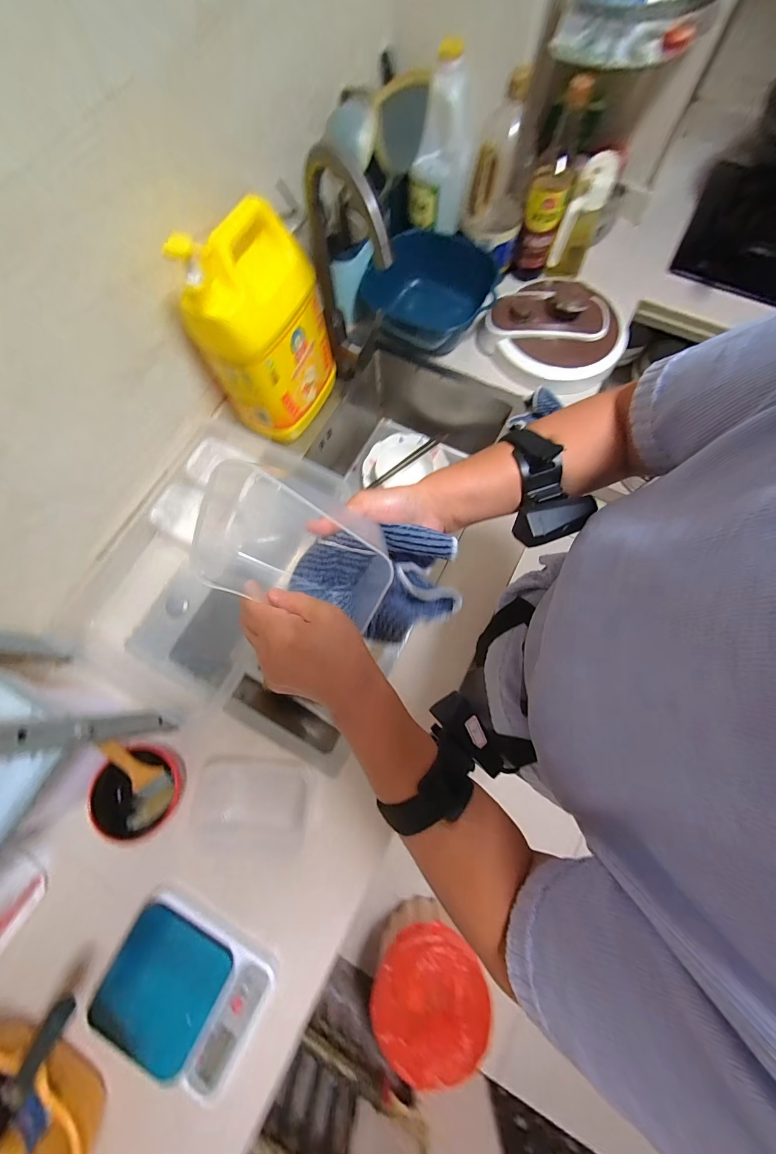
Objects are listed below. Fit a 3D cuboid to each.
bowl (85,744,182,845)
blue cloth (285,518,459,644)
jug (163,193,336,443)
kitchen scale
[{"bbox_3d":[-0.336,0.288,0.514,0.099,0.066,0.112,7,74,4],"label":"bowl"},{"bbox_3d":[-0.012,0.006,0.332,0.143,0.048,0.091,7,74,4],"label":"blue cloth"},{"bbox_3d":[-0.187,-0.383,0.597,0.116,0.282,0.191,31,77,10],"label":"jug"},{"bbox_3d":[-0.255,0.514,0.463,0.193,0.032,0.146,26,77,9],"label":"kitchen scale"}]

